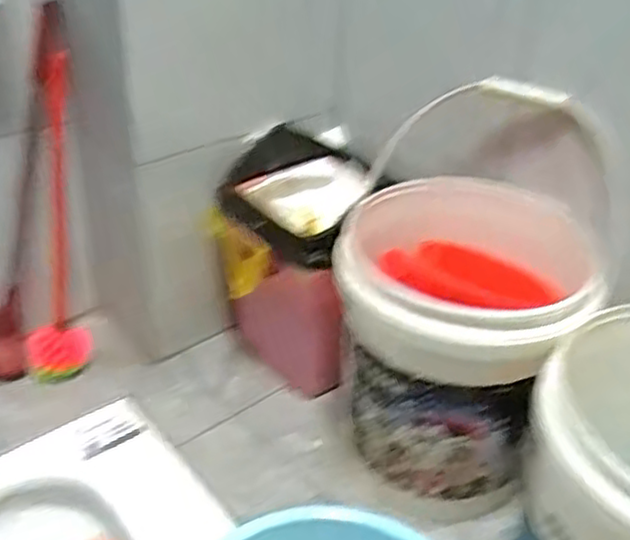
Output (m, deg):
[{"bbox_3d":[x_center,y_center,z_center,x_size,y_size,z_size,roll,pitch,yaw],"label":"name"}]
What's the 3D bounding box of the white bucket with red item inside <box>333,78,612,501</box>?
[{"bbox_3d":[0.168,0.028,0.885,0.273,0.429,0.271,4,37,-3],"label":"white bucket with red item inside"}]

